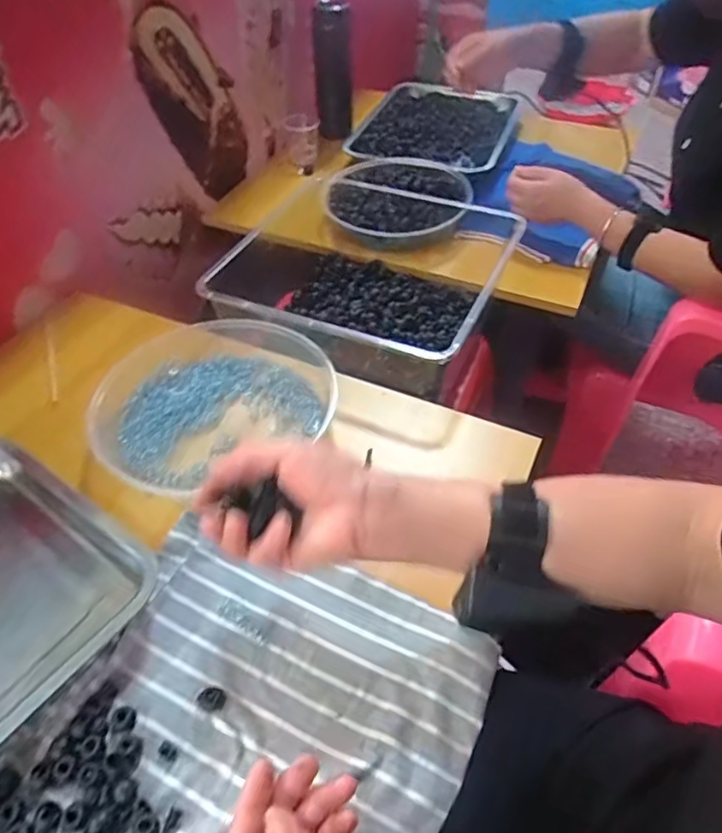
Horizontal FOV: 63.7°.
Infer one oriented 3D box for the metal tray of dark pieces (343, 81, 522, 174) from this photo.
[{"bbox_3d":[0.148,-0.558,1.098,0.277,0.028,0.366,17,50,15],"label":"metal tray of dark pieces"}]

